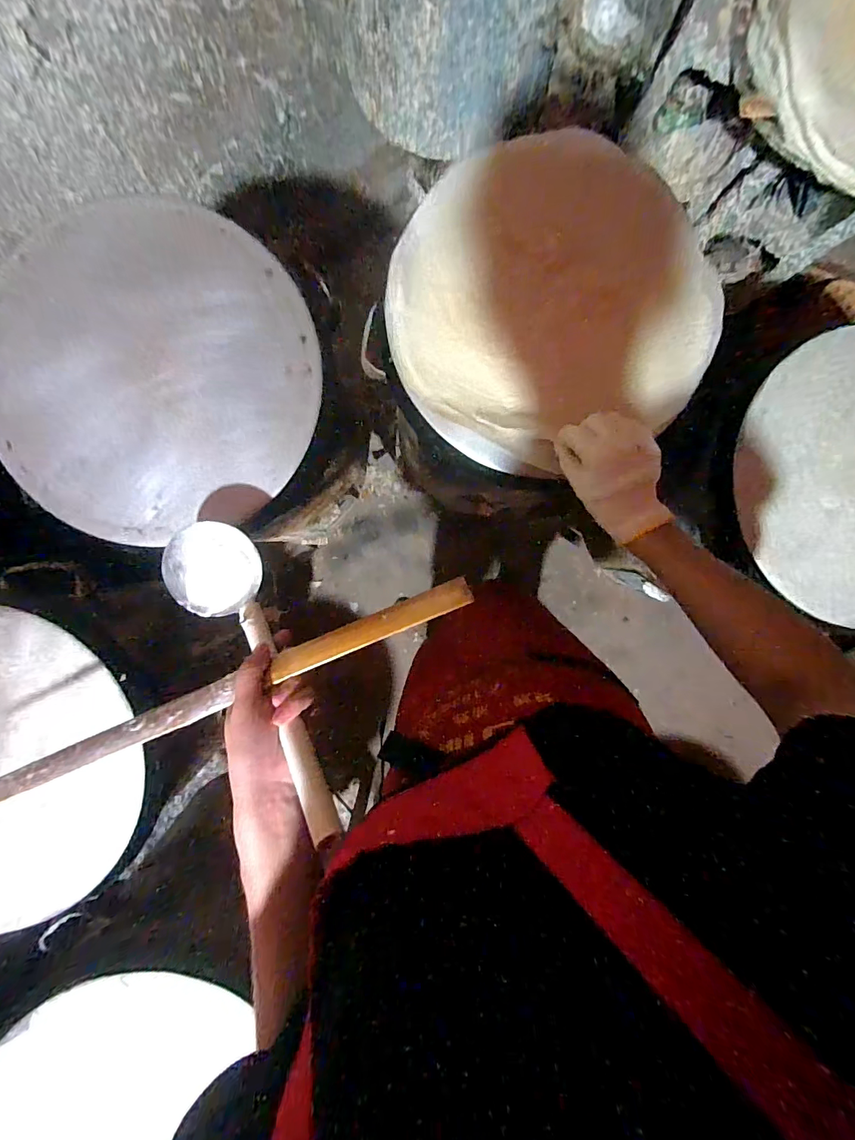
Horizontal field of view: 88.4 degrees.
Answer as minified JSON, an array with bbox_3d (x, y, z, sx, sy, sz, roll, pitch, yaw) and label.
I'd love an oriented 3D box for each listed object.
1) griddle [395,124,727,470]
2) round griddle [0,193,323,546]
[{"bbox_3d":[0.138,-0.303,0.505,0.355,0.029,0.336,0,90,-2],"label":"griddle"},{"bbox_3d":[-0.310,-0.218,0.493,0.364,0.029,0.354,0,90,-2],"label":"round griddle"}]

